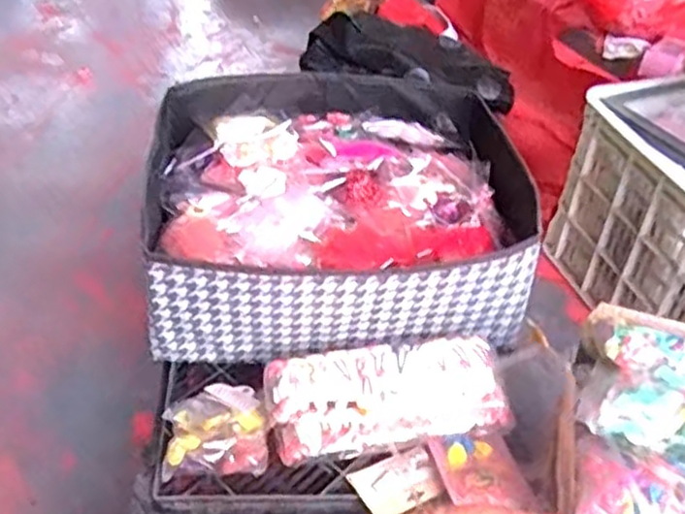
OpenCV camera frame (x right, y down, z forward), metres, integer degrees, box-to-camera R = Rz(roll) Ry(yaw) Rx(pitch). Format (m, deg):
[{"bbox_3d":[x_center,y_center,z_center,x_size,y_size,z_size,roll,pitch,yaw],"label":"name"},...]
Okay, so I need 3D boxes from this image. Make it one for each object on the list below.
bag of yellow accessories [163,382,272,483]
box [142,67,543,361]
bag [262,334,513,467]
[{"bbox_3d":[-0.123,0.161,0.708,0.094,0.032,0.105,-4,43,-10],"label":"bag of yellow accessories"},{"bbox_3d":[-0.009,-0.073,0.845,0.391,0.165,0.368,0,42,-6],"label":"box"},{"bbox_3d":[0.043,0.138,0.720,0.233,0.060,0.098,-6,43,-12],"label":"bag"}]

